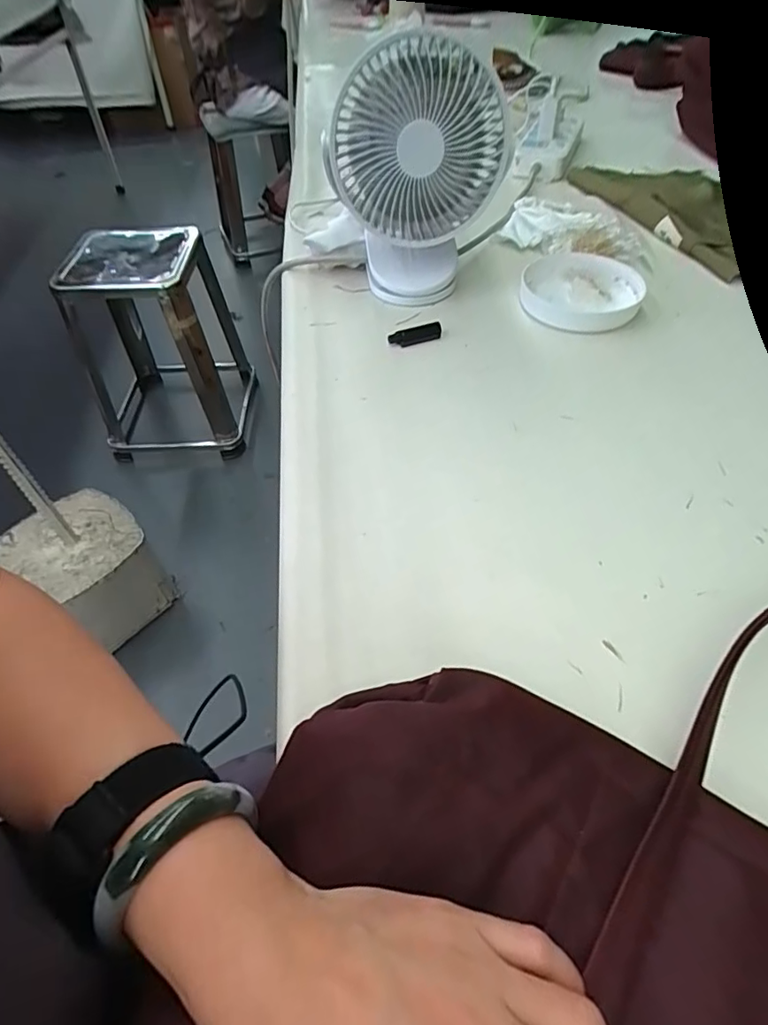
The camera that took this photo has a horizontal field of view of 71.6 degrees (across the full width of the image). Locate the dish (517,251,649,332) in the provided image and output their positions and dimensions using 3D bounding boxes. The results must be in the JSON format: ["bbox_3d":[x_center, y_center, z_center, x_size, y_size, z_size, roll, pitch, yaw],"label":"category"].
[{"bbox_3d":[0.197,-0.223,0.525,0.109,0.018,0.122,21,56,19],"label":"dish"}]

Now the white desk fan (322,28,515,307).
[{"bbox_3d":[0.029,-0.312,0.498,0.161,0.195,0.089,-1,43,2],"label":"white desk fan"}]

